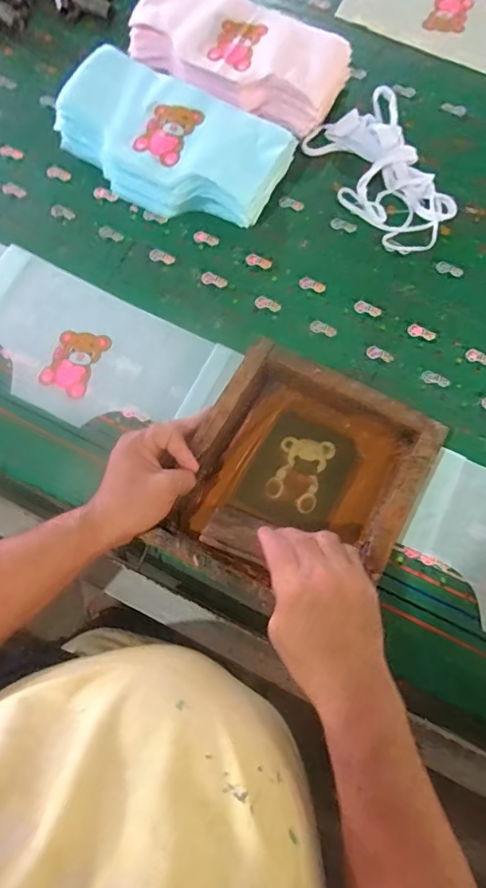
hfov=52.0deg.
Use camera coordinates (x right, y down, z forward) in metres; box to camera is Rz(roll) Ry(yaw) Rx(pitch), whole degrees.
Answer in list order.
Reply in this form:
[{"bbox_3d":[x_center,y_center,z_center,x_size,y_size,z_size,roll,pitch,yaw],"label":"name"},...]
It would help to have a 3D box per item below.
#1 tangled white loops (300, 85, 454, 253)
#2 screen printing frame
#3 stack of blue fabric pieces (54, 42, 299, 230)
[{"bbox_3d":[0.195,-0.373,0.667,0.150,0.027,0.243,-27,76,-6],"label":"tangled white loops"},{"bbox_3d":[0.062,0.044,0.546,0.233,0.056,0.258,26,73,7],"label":"screen printing frame"},{"bbox_3d":[-0.099,-0.385,0.648,0.301,0.073,0.154,27,76,7],"label":"stack of blue fabric pieces"}]

